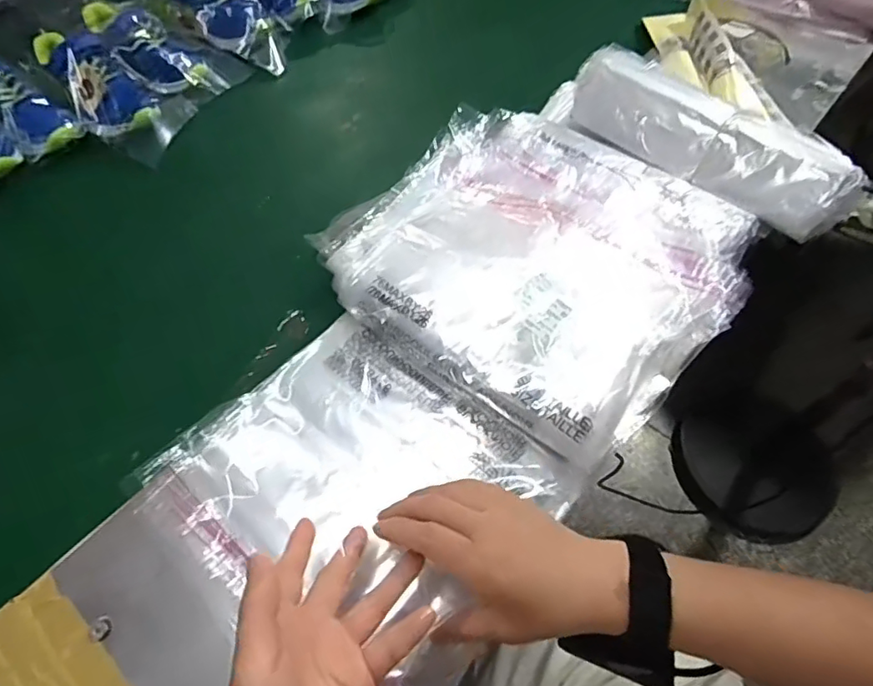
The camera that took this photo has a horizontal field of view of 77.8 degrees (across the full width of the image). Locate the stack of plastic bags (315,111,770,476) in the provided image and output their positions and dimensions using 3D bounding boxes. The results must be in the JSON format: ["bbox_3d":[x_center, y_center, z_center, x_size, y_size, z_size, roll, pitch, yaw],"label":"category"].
[{"bbox_3d":[0.094,-0.094,0.513,0.341,0.057,0.321,39,66,21],"label":"stack of plastic bags"}]

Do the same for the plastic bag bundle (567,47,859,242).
[{"bbox_3d":[0.262,-0.211,0.540,0.062,0.059,0.293,-38,67,-22],"label":"plastic bag bundle"}]

